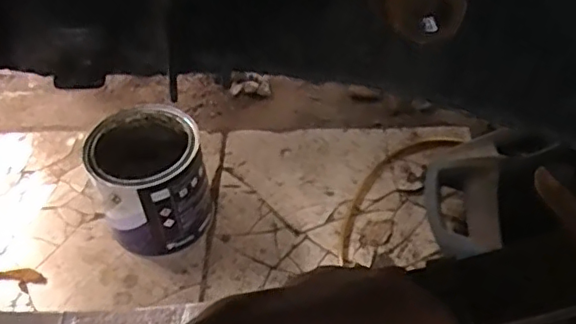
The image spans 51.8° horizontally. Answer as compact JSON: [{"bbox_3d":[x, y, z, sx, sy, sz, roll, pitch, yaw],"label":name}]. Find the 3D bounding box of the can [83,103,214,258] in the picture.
[{"bbox_3d":[-0.187,0.029,0.821,0.138,0.161,0.134,-1,47,2],"label":"can"}]

